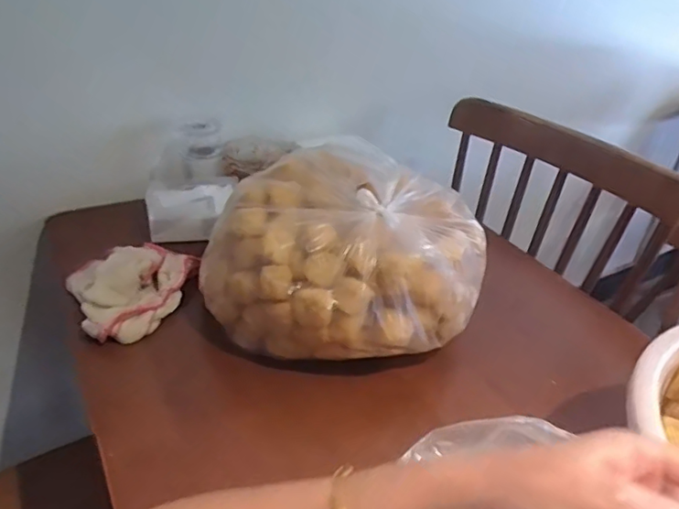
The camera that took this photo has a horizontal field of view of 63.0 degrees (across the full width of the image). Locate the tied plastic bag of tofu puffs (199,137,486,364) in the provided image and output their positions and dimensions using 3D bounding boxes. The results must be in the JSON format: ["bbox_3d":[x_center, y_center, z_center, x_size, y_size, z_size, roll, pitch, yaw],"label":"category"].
[{"bbox_3d":[0.007,0.000,0.585,0.267,0.170,0.206,17,35,19],"label":"tied plastic bag of tofu puffs"}]

